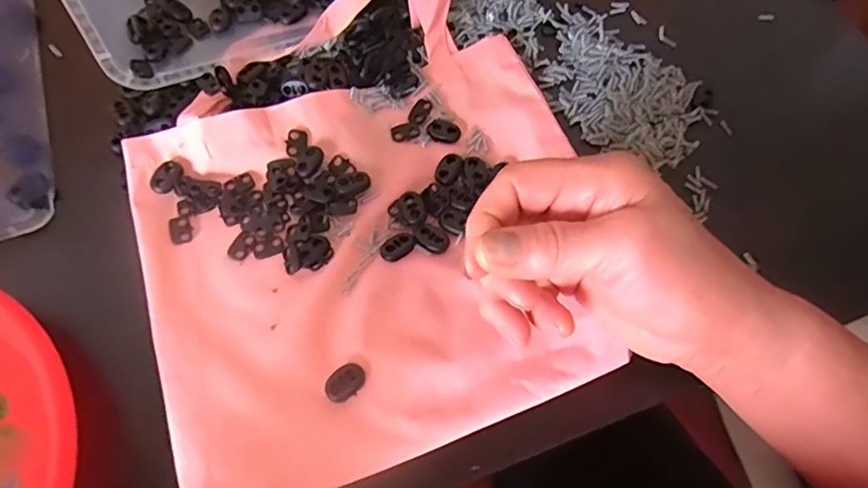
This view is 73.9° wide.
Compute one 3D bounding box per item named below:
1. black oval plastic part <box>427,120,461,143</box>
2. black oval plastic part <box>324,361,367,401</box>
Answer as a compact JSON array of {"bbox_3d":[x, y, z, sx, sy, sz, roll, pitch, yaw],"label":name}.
[{"bbox_3d":[0.007,-0.075,0.383,0.022,0.004,0.017,11,64,5],"label":"black oval plastic part"},{"bbox_3d":[-0.047,0.073,0.305,0.021,0.006,0.016,-33,69,-16],"label":"black oval plastic part"}]

